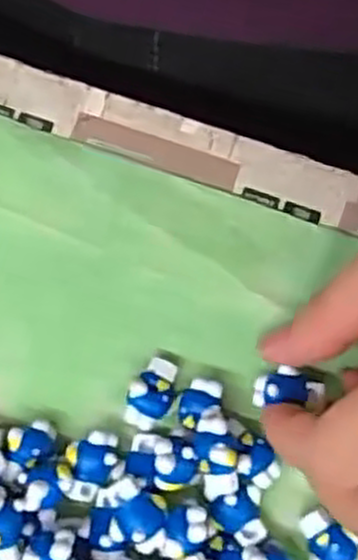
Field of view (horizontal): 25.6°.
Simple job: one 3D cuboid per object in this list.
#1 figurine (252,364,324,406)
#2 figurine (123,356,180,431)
[{"bbox_3d":[0.033,0.033,0.241,0.021,0.009,0.011,1,79,4],"label":"figurine"},{"bbox_3d":[-0.008,0.035,0.243,0.013,0.010,0.022,32,81,7],"label":"figurine"}]

